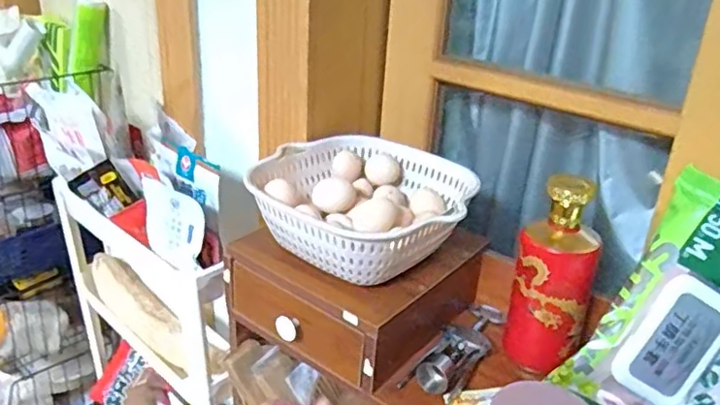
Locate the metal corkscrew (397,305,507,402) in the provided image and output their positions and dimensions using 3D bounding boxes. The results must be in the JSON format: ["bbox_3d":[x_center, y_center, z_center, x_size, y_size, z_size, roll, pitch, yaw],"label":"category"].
[{"bbox_3d":[0.121,0.160,0.702,0.056,0.030,0.195,18,28,28],"label":"metal corkscrew"}]

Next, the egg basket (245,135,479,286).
[{"bbox_3d":[0.004,0.000,0.708,0.236,0.073,0.225,3,25,-1],"label":"egg basket"}]

